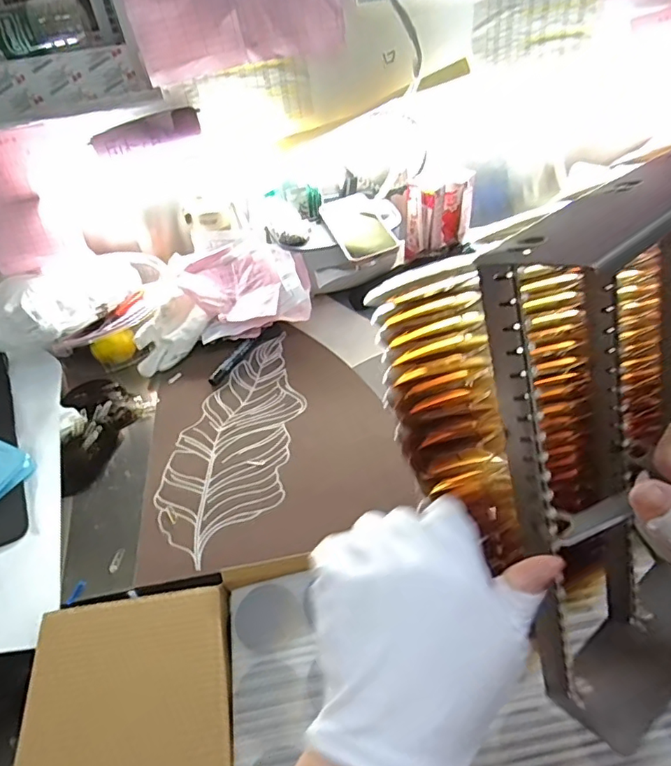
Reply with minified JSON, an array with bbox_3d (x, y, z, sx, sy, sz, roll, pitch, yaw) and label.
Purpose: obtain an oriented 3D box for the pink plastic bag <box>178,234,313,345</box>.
[{"bbox_3d":[-0.135,-0.149,0.817,0.177,0.074,0.157,-15,45,-8],"label":"pink plastic bag"}]

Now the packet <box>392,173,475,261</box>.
[{"bbox_3d":[0.170,-0.283,0.912,0.130,0.122,0.054,-2,44,5],"label":"packet"}]

